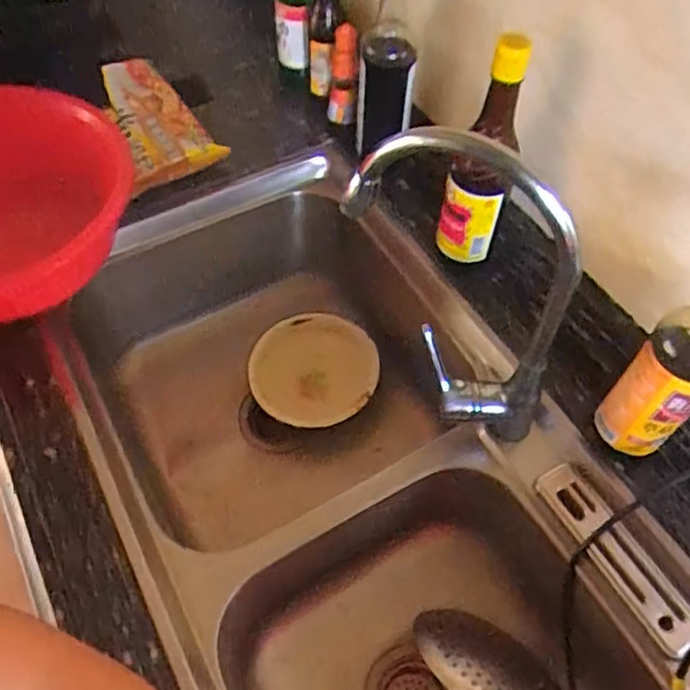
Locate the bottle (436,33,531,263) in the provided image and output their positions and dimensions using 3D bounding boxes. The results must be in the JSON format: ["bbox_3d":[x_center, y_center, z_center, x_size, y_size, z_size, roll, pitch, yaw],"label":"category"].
[{"bbox_3d":[0.133,-0.179,0.619,0.063,0.240,0.050,11,57,6],"label":"bottle"}]

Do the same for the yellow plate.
[{"bbox_3d":[-0.042,0.031,0.844,0.164,0.029,0.160,1,57,-1],"label":"yellow plate"}]

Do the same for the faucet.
[{"bbox_3d":[0.093,-0.041,0.540,0.210,0.305,0.073,38,63,21],"label":"faucet"}]

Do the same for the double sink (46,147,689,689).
[{"bbox_3d":[0.007,0.149,0.685,0.396,0.254,0.780,-24,60,-16],"label":"double sink"}]

